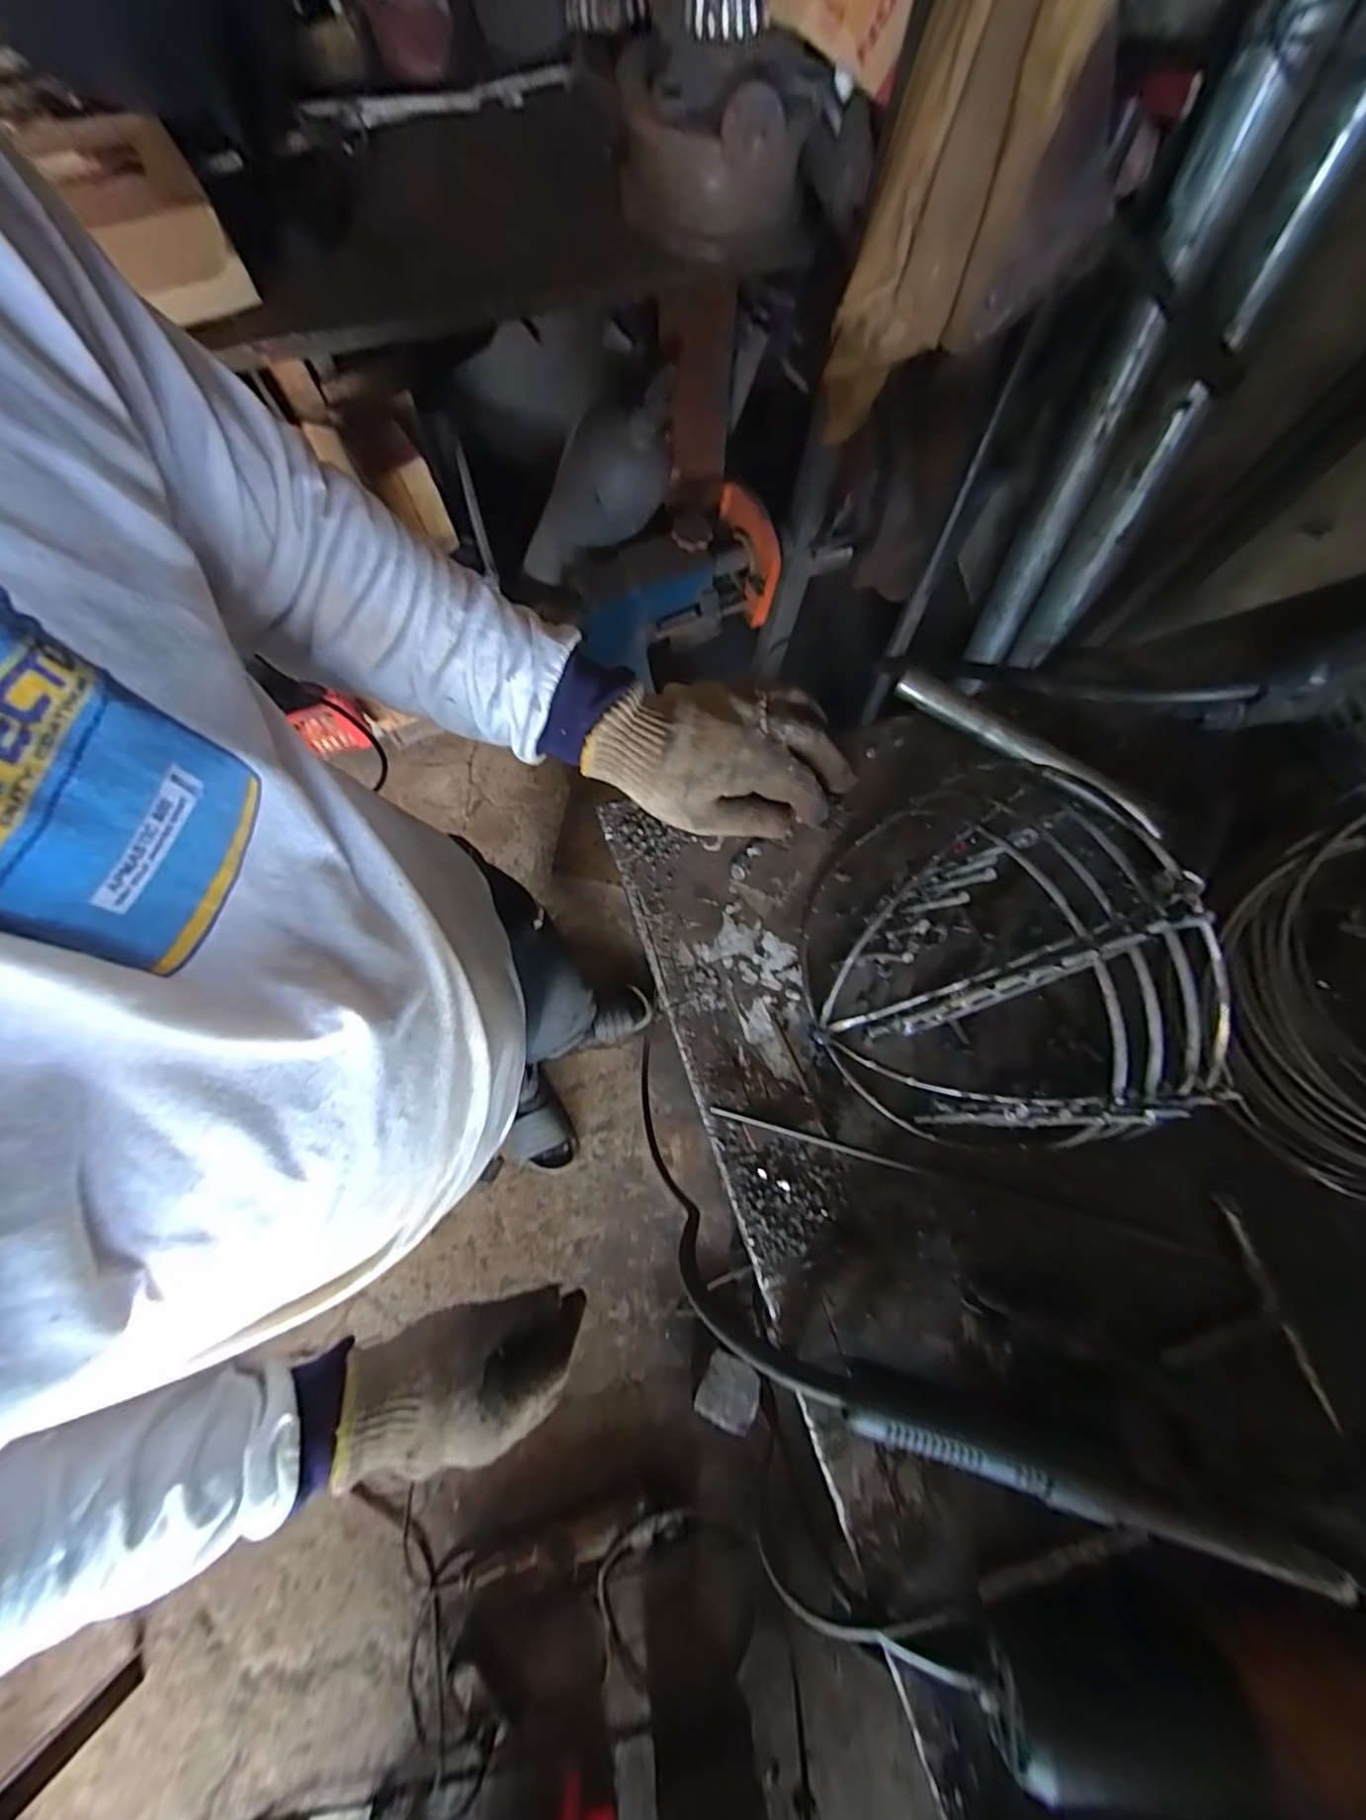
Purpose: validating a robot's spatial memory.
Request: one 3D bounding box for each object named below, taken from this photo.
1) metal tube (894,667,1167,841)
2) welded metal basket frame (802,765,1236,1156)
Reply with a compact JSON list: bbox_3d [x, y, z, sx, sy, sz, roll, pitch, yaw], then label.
[{"bbox_3d":[0.242,-0.112,0.436,0.201,0.016,0.020,32,76,6],"label":"metal tube"},{"bbox_3d":[0.186,0.022,0.356,0.204,0.108,0.220,11,75,1],"label":"welded metal basket frame"}]

